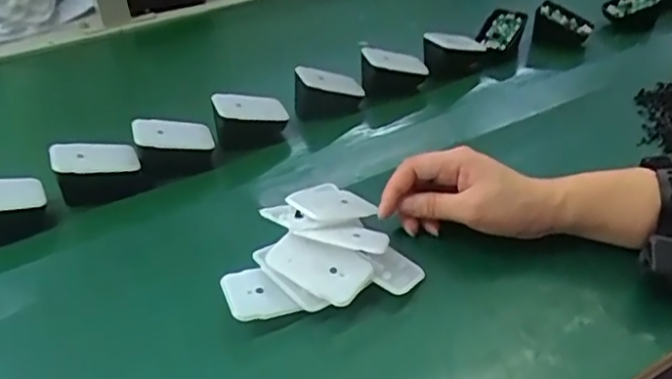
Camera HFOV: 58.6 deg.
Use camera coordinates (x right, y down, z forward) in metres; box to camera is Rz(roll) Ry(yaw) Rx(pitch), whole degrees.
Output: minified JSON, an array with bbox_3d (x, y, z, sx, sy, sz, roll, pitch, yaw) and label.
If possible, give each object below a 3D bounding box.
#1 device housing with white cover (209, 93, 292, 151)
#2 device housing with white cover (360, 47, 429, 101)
[{"bbox_3d":[-0.084,-0.070,0.580,0.071,0.050,0.044,-16,40,-18],"label":"device housing with white cover"},{"bbox_3d":[0.062,-0.123,0.629,0.071,0.044,0.033,-5,38,-6],"label":"device housing with white cover"}]

